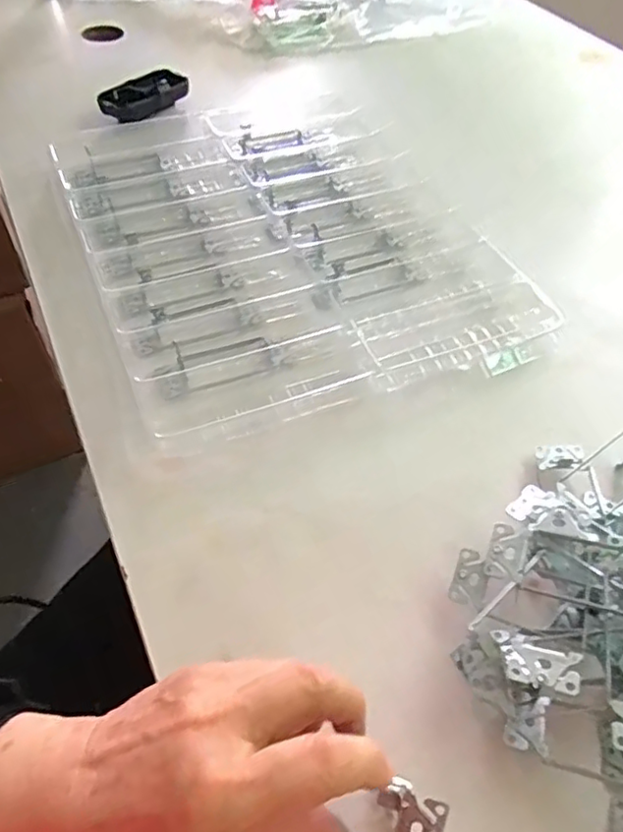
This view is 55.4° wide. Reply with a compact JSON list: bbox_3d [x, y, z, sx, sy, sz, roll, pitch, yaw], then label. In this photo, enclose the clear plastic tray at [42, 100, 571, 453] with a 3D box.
[{"bbox_3d":[-0.032,-0.169,0.556,0.339,0.034,0.417,-20,55,-17],"label":"clear plastic tray"}]

